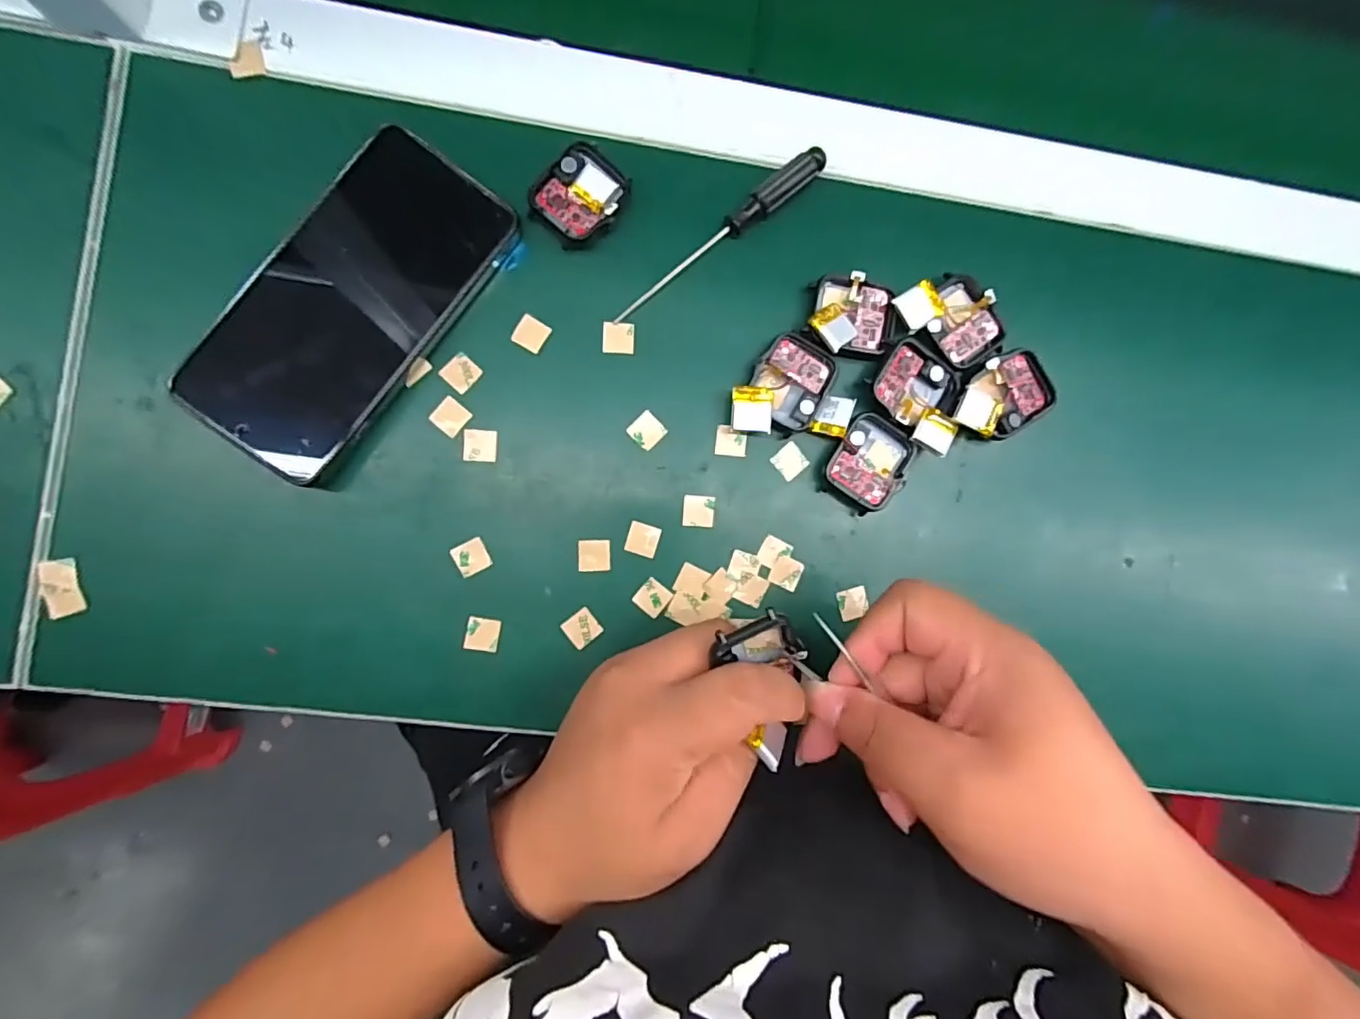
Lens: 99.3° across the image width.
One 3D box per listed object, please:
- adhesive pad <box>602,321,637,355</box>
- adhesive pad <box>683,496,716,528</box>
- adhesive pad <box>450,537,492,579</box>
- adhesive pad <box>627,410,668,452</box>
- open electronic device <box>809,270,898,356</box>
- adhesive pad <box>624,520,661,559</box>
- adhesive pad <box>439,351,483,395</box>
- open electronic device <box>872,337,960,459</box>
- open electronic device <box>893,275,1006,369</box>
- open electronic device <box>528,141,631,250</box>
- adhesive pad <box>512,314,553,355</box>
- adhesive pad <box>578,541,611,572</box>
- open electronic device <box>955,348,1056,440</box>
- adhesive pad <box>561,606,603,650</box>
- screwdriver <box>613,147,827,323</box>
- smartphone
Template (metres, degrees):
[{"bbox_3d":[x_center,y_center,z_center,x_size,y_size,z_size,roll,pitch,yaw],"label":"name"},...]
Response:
[{"bbox_3d":[-0.030,-0.086,0.288,0.017,0.004,0.016,2,89,-5],"label":"adhesive pad"},{"bbox_3d":[0.010,0.001,0.290,0.016,0.004,0.016,4,89,-5],"label":"adhesive pad"},{"bbox_3d":[-0.101,0.023,0.280,0.015,0.004,0.016,-29,92,-5],"label":"adhesive pad"},{"bbox_3d":[-0.016,-0.039,0.288,0.015,0.004,0.016,-45,93,-4],"label":"adhesive pad"},{"bbox_3d":[0.086,-0.098,0.292,0.043,0.018,0.040,-2,89,-5],"label":"open electronic device"},{"bbox_3d":[-0.018,0.015,0.287,0.015,0.004,0.015,17,88,-5],"label":"adhesive pad"},{"bbox_3d":[-0.107,-0.067,0.281,0.016,0.004,0.016,40,86,-3],"label":"adhesive pad"},{"bbox_3d":[0.121,-0.058,0.292,0.047,0.011,0.044,30,87,-4],"label":"open electronic device"},{"bbox_3d":[0.139,-0.095,0.293,0.049,0.012,0.047,-27,92,-5],"label":"open electronic device"},{"bbox_3d":[-0.048,-0.152,0.282,0.038,0.009,0.045,42,86,-3],"label":"open electronic device"},{"bbox_3d":[-0.073,-0.086,0.283,0.015,0.004,0.016,28,87,-4],"label":"adhesive pad"},{"bbox_3d":[-0.042,0.023,0.284,0.015,0.004,0.015,0,89,-5],"label":"adhesive pad"},{"bbox_3d":[0.165,-0.057,0.296,0.057,0.015,0.037,-32,92,-5],"label":"open electronic device"},{"bbox_3d":[-0.048,0.059,0.284,0.016,0.004,0.016,-39,93,-5],"label":"adhesive pad"},{"bbox_3d":[0.021,-0.136,0.288,0.130,0.012,0.012,-41,93,-5],"label":"screwdriver"},{"bbox_3d":[-0.152,-0.095,0.269,0.078,0.017,0.158,37,86,-4],"label":"smartphone"}]

